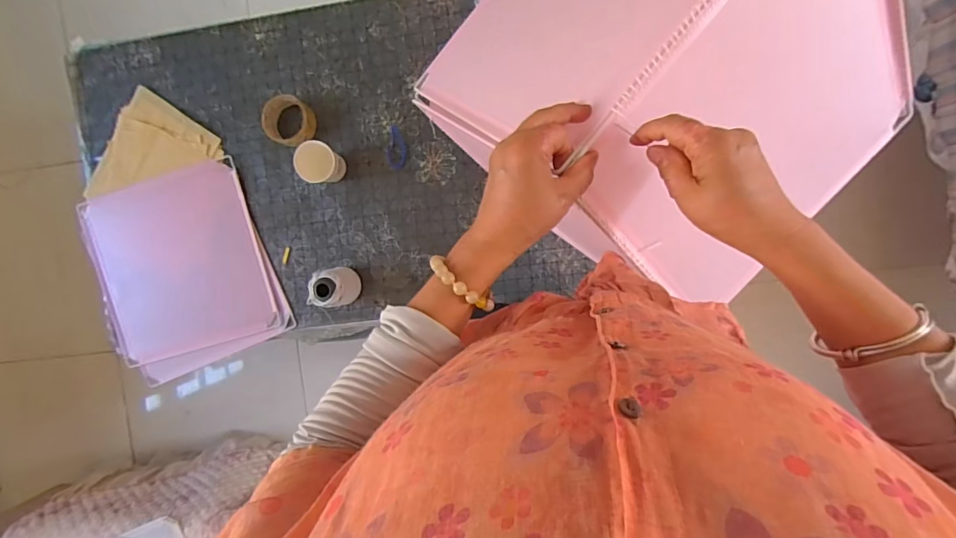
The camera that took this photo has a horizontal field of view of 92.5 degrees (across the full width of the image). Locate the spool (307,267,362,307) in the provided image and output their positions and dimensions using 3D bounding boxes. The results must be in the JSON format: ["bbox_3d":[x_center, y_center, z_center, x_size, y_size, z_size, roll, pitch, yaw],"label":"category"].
[{"bbox_3d":[-0.264,0.033,0.845,0.069,0.100,0.068,0,93,7],"label":"spool"}]

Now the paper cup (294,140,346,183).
[{"bbox_3d":[-0.279,-0.188,0.825,0.064,0.083,0.069,0,93,7],"label":"paper cup"}]

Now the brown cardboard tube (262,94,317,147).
[{"bbox_3d":[-0.356,-0.283,0.866,0.087,0.040,0.094,0,93,7],"label":"brown cardboard tube"}]

